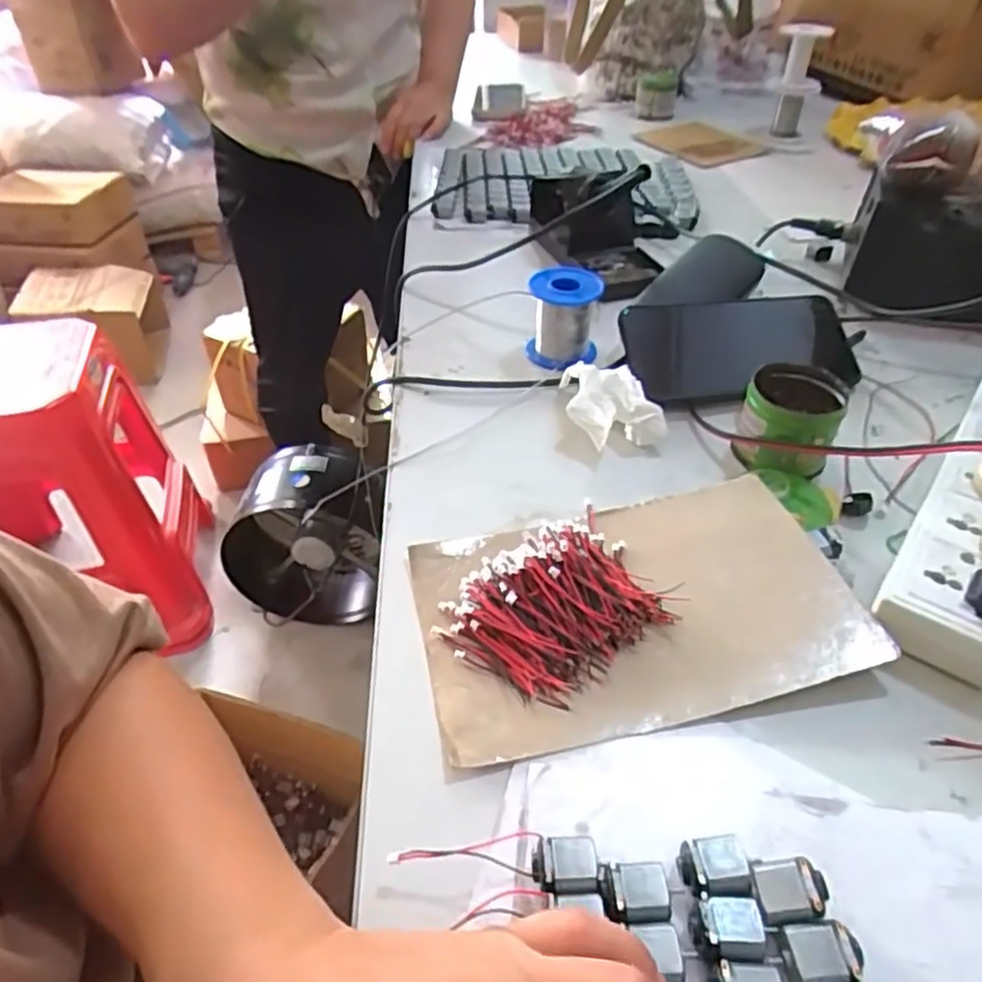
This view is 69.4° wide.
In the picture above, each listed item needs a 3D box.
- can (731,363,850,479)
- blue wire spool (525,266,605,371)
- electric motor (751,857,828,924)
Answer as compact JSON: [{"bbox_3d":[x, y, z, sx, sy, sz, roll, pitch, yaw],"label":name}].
[{"bbox_3d":[0.182,-0.043,0.435,0.057,0.048,0.063,18,45,18],"label":"can"},{"bbox_3d":[0.054,-0.129,0.527,0.051,0.058,0.052,4,42,4],"label":"blue wire spool"},{"bbox_3d":[0.104,0.140,0.246,0.025,0.019,0.017,-5,42,-6],"label":"electric motor"}]

